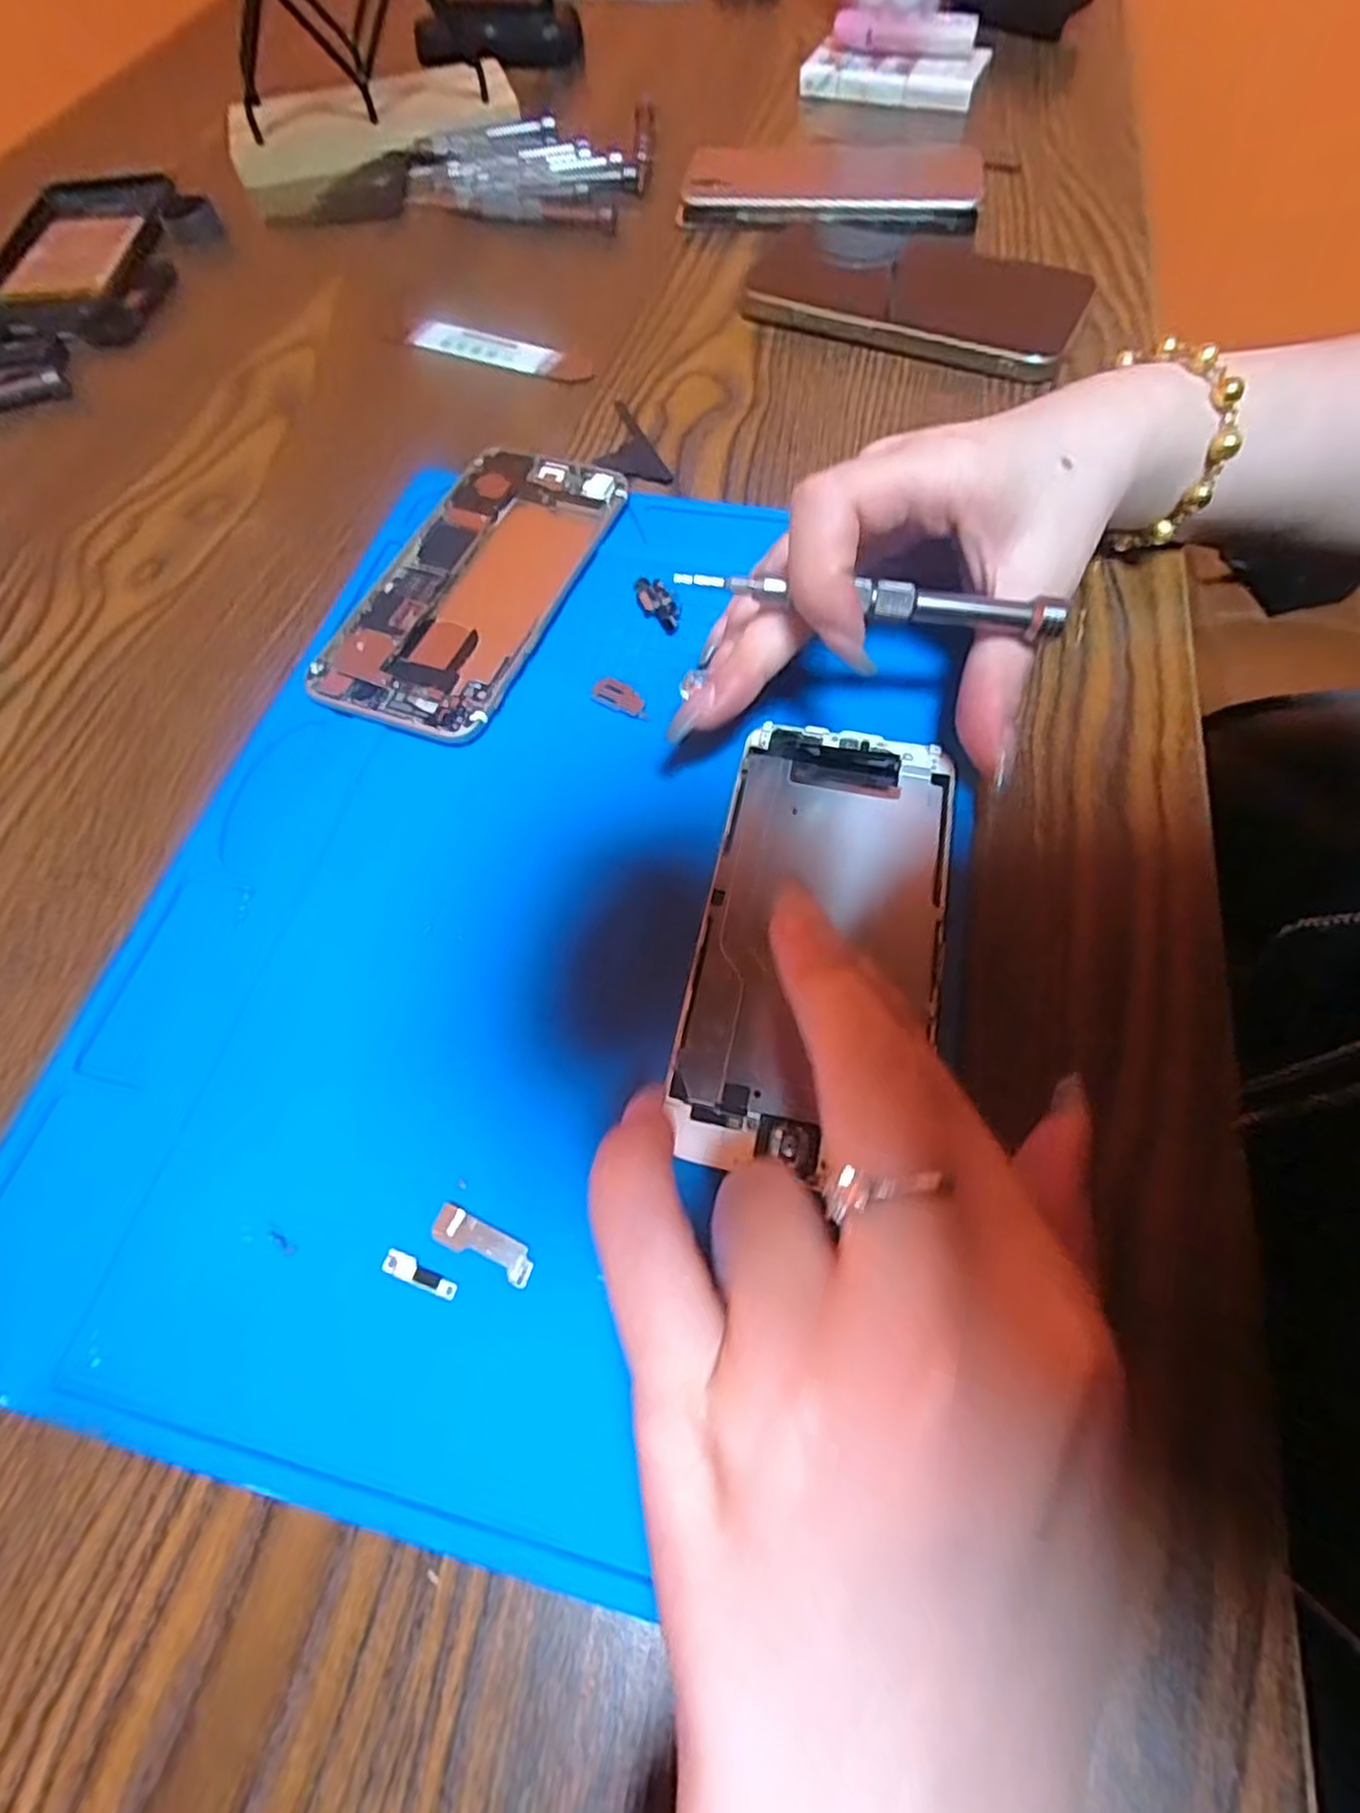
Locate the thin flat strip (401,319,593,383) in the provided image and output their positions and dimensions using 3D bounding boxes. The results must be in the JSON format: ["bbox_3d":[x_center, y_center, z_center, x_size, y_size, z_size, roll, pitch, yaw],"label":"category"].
[{"bbox_3d":[-0.087,-0.261,0.349,0.103,0.005,0.023,22,71,13],"label":"thin flat strip"}]

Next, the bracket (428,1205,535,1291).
[{"bbox_3d":[-0.045,0.078,0.172,0.026,0.004,0.008,22,67,13],"label":"bracket"}]

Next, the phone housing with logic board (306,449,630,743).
[{"bbox_3d":[-0.075,-0.117,0.272,0.070,0.010,0.136,18,66,11],"label":"phone housing with logic board"}]

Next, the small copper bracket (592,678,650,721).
[{"bbox_3d":[-0.019,-0.069,0.245,0.023,0.004,0.010,32,70,17],"label":"small copper bracket"}]

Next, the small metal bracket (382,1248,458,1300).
[{"bbox_3d":[-0.060,0.084,0.171,0.019,0.004,0.005,17,66,11],"label":"small metal bracket"}]

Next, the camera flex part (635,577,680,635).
[{"bbox_3d":[-0.008,-0.108,0.264,0.010,0.004,0.028,-28,66,-11],"label":"camera flex part"}]

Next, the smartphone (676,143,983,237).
[{"bbox_3d":[0.080,-0.382,0.392,0.153,0.016,0.080,5,64,6],"label":"smartphone"}]

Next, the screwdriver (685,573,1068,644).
[{"bbox_3d":[0.052,-0.082,0.200,0.104,0.007,0.007,6,64,-2],"label":"screwdriver"}]

